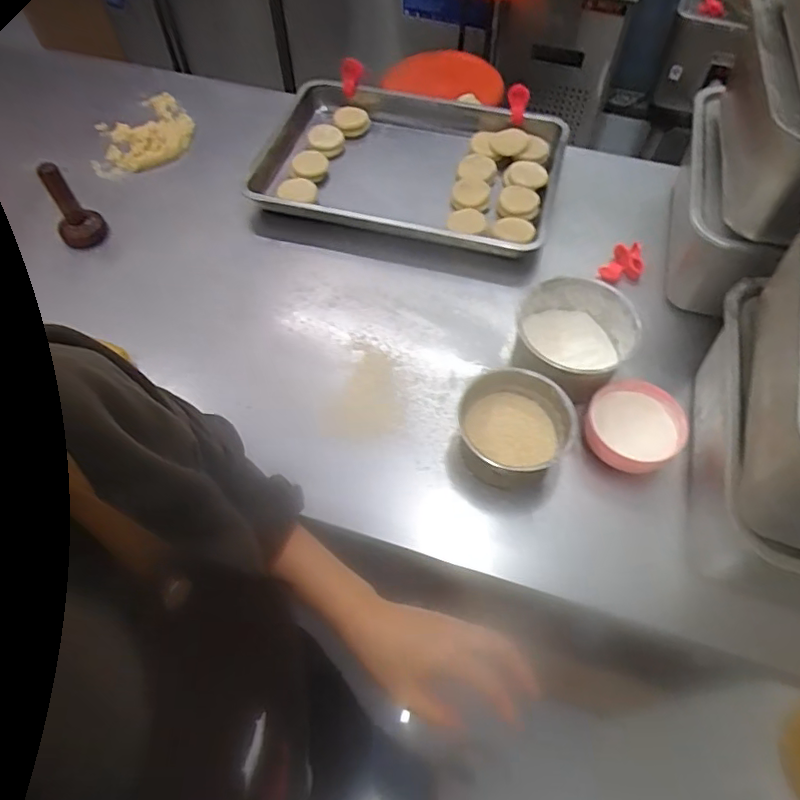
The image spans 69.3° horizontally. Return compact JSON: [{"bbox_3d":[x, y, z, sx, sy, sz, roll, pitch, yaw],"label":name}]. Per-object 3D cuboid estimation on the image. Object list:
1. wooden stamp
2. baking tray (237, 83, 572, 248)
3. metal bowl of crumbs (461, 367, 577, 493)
[{"bbox_3d":[-0.489,-0.284,0.862,0.063,0.145,0.056,-31,63,-18],"label":"wooden stamp"},{"bbox_3d":[0.014,-0.386,0.936,0.479,0.058,0.305,12,63,8],"label":"baking tray"},{"bbox_3d":[0.135,0.029,0.682,0.124,0.079,0.130,0,58,0],"label":"metal bowl of crumbs"}]

